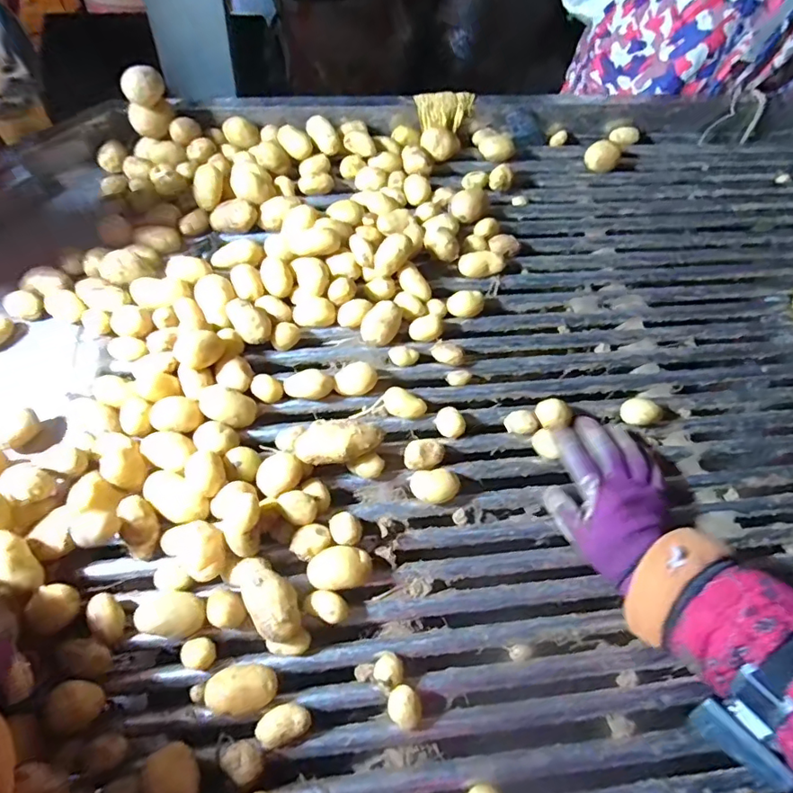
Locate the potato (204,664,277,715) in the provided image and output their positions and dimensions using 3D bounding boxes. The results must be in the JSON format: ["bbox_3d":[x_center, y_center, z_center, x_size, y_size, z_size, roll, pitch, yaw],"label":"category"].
[{"bbox_3d":[-0.123,0.232,0.414,0.053,0.025,0.034,1,61,-3],"label":"potato"}]

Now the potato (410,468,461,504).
[{"bbox_3d":[0.038,0.088,0.504,0.046,0.025,0.034,-3,61,-6],"label":"potato"}]

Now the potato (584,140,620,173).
[{"bbox_3d":[0.297,-0.346,0.754,0.041,0.041,0.035,38,63,12],"label":"potato"}]

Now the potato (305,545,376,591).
[{"bbox_3d":[-0.050,0.153,0.461,0.056,0.026,0.034,-3,61,-6],"label":"potato"}]

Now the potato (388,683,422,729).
[{"bbox_3d":[0.006,0.249,0.417,0.025,0.023,0.029,-24,65,-16],"label":"potato"}]

